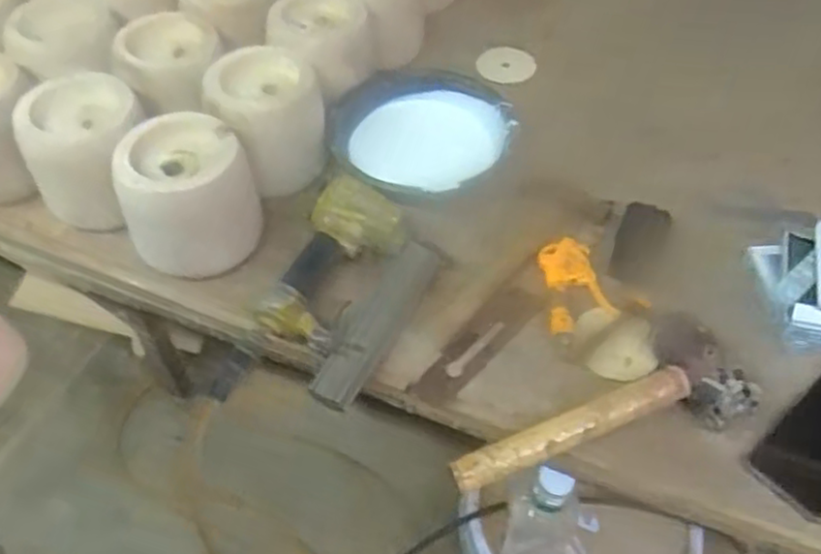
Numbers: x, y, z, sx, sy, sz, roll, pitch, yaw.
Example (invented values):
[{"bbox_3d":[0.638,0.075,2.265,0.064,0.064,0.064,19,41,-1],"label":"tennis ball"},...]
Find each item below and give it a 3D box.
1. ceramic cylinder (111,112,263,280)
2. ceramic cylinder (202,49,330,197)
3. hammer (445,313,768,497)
[{"bbox_3d":[-0.235,-0.082,0.726,0.135,0.115,0.147,-17,55,-13],"label":"ceramic cylinder"},{"bbox_3d":[-0.168,-0.178,0.809,0.132,0.111,0.149,-7,54,-6],"label":"ceramic cylinder"},{"bbox_3d":[0.174,0.134,0.616,0.273,0.063,0.105,-24,57,-17],"label":"hammer"}]

